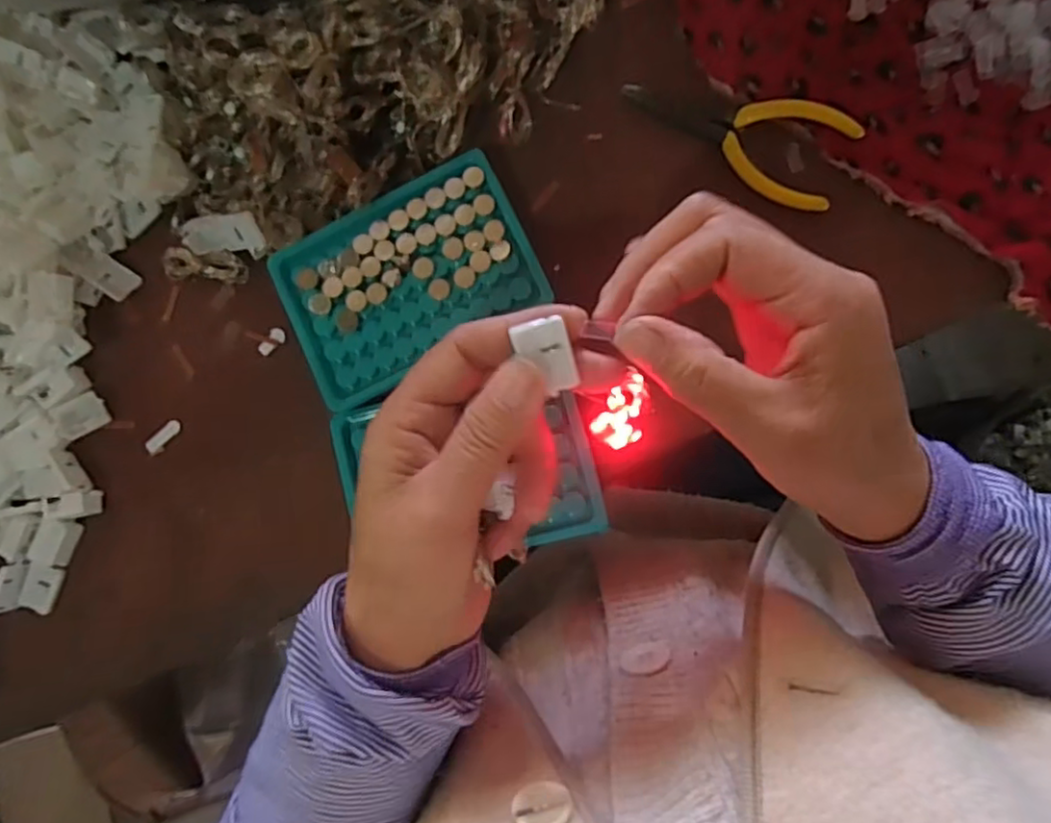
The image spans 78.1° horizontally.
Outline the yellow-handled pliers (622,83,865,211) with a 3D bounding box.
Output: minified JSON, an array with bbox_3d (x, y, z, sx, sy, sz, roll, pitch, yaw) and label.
[{"bbox_3d":[0.108,-0.149,0.341,0.120,0.008,0.049,25,89,8],"label":"yellow-handled pliers"}]

